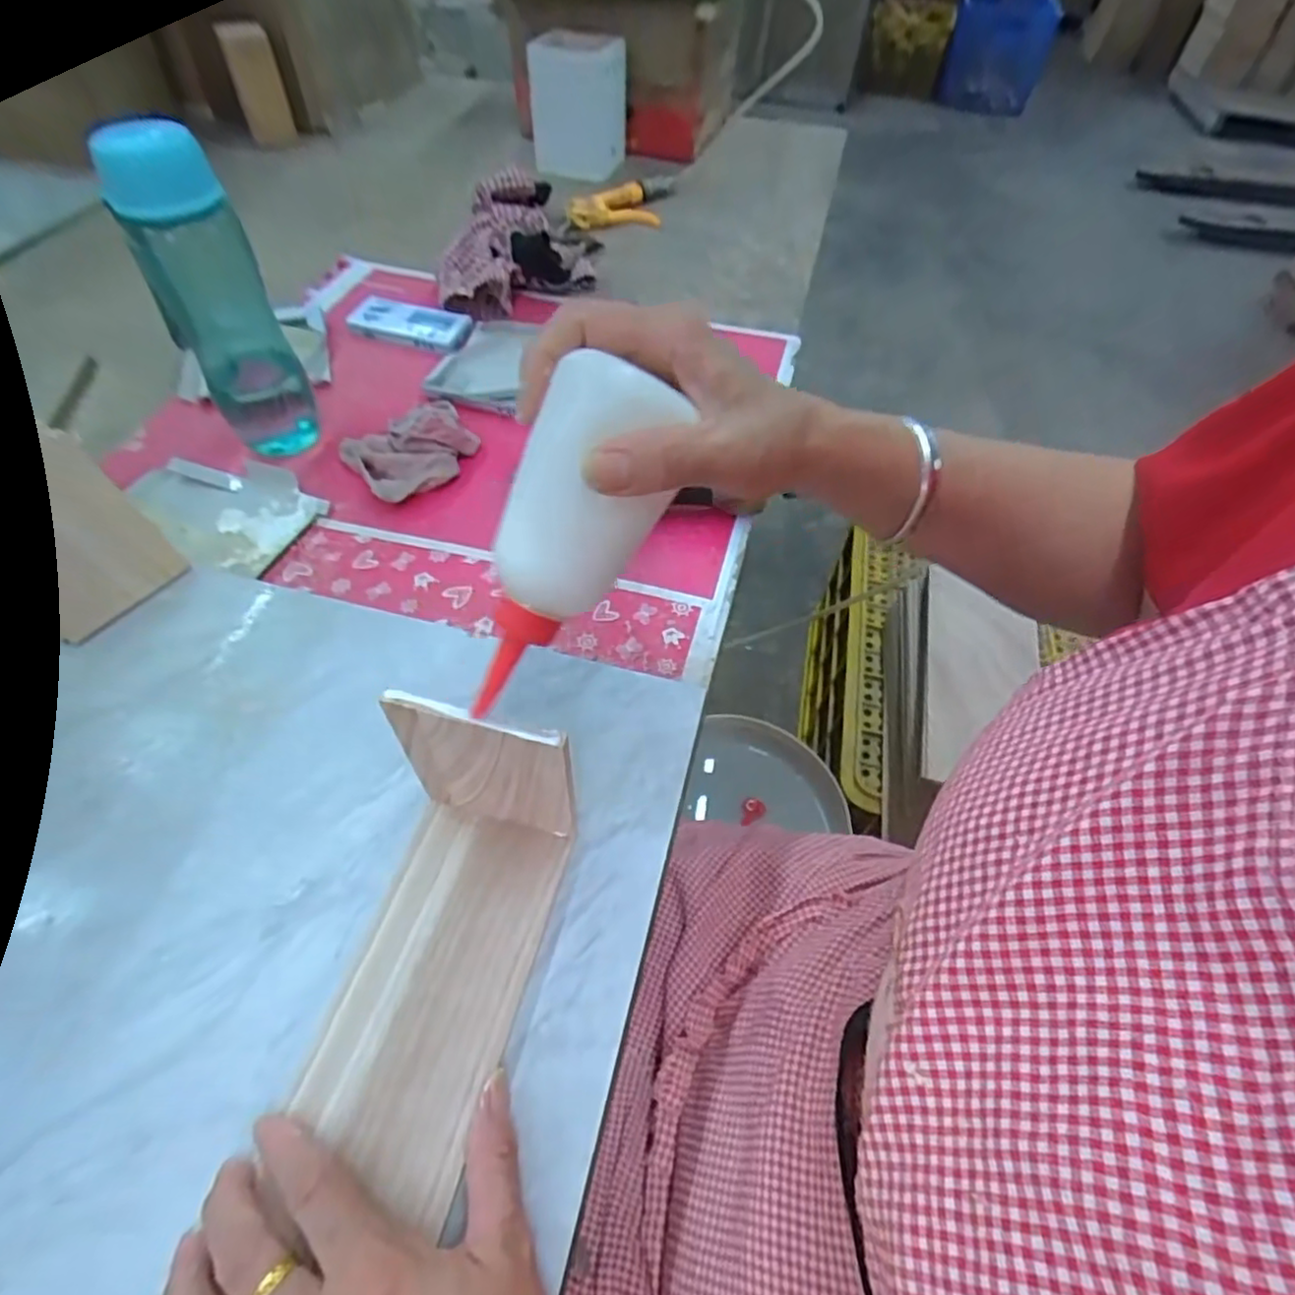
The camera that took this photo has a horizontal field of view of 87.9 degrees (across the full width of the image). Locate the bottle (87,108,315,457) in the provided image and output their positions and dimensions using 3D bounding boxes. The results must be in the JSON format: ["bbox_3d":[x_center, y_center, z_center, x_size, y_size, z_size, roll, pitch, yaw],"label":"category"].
[{"bbox_3d":[-0.337,-0.268,0.527,0.077,0.236,0.059,-25,58,-21],"label":"bottle"}]

